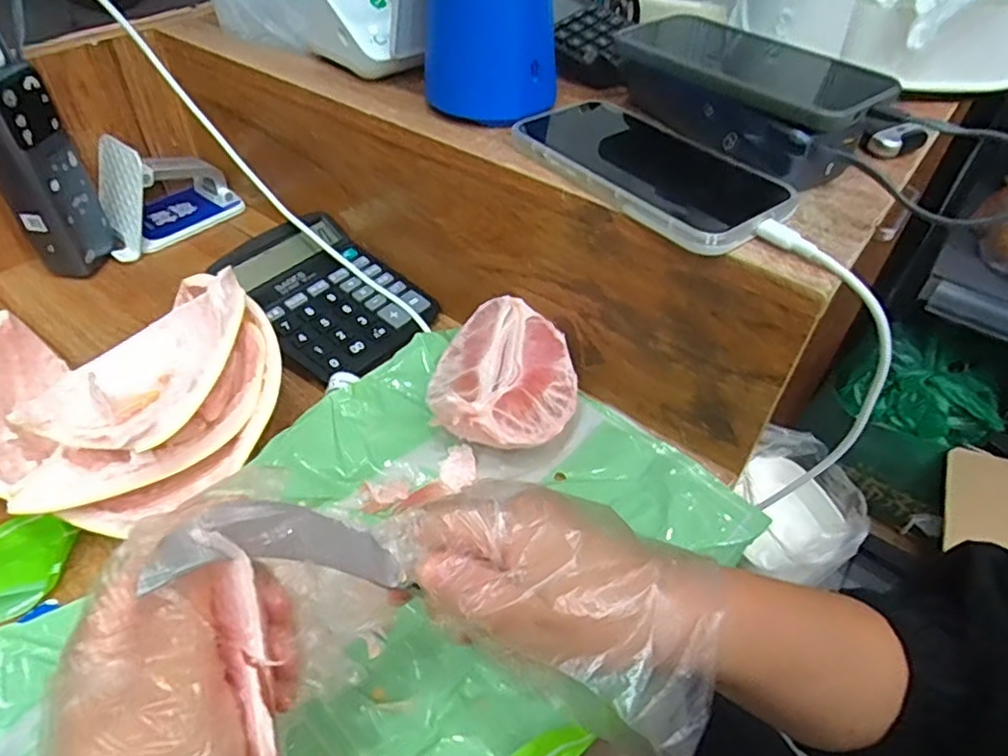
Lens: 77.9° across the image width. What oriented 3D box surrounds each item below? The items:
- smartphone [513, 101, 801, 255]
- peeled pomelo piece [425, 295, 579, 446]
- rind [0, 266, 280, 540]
[{"bbox_3d":[0.086,-0.125,0.370,0.088,0.012,0.162,-28,52,-27],"label":"smartphone"},{"bbox_3d":[-0.002,0.001,0.413,0.093,0.044,0.115,-7,46,-9],"label":"peeled pomelo piece"},{"bbox_3d":[-0.216,0.018,0.362,0.165,0.073,0.130,-12,47,-14],"label":"rind"}]

